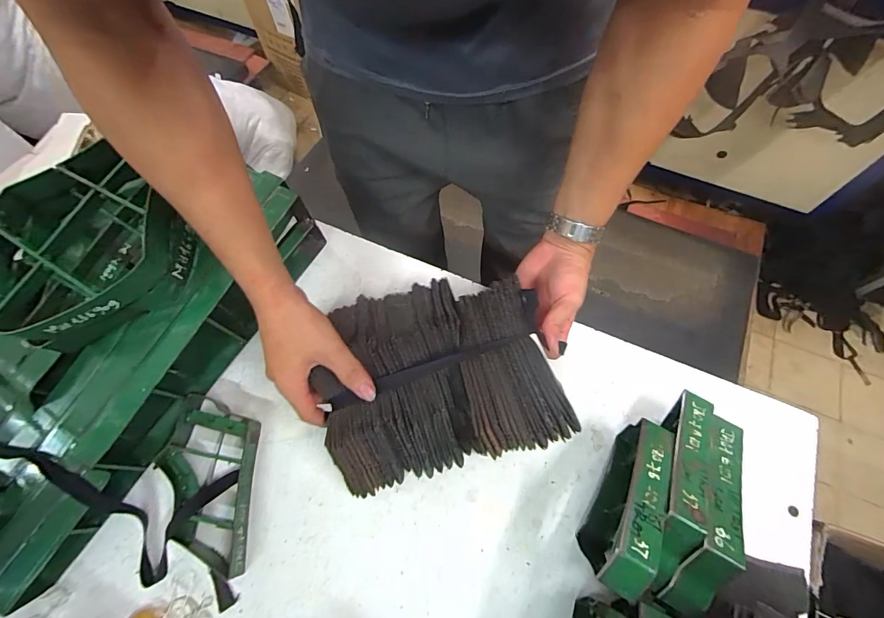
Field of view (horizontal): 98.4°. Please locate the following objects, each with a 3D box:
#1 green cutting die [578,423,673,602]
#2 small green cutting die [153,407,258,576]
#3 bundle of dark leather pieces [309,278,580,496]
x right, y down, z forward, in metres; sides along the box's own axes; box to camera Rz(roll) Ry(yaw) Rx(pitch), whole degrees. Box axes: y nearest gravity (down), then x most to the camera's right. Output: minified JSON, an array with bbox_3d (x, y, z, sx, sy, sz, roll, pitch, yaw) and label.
[{"bbox_3d":[0.178,0.180,0.365,0.030,0.114,0.149,30,69,14],"label":"green cutting die"},{"bbox_3d":[-0.260,0.195,0.416,0.100,0.030,0.162,-4,65,0],"label":"small green cutting die"},{"bbox_3d":[-0.010,0.067,0.408,0.232,0.095,0.193,-14,66,-5],"label":"bundle of dark leather pieces"}]

